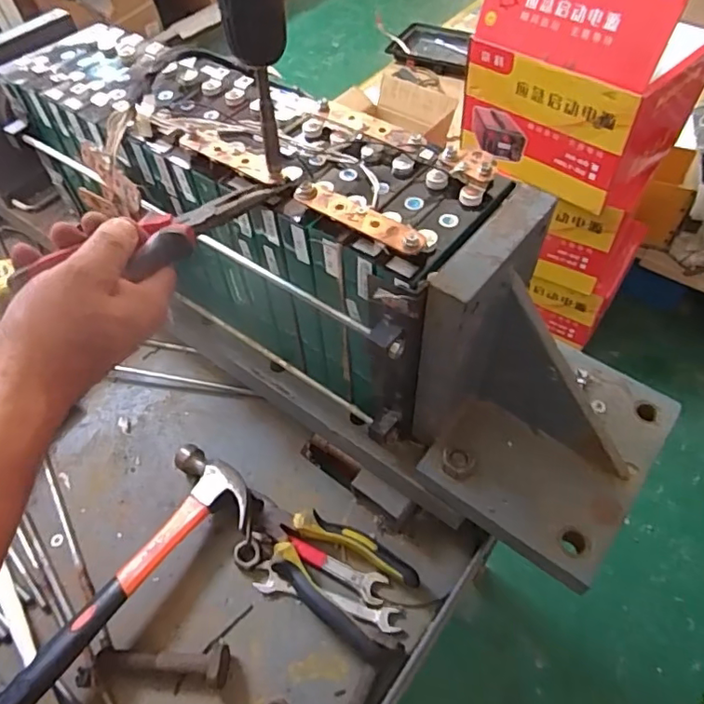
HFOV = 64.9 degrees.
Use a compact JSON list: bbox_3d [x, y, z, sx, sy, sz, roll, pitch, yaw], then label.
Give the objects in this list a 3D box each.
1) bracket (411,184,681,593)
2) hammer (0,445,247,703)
[{"bbox_3d":[0.162,0.019,0.428,0.181,0.197,0.195,32,62,25],"label":"bracket"},{"bbox_3d":[-0.230,0.218,0.506,0.108,0.032,0.315,32,61,24],"label":"hammer"}]

